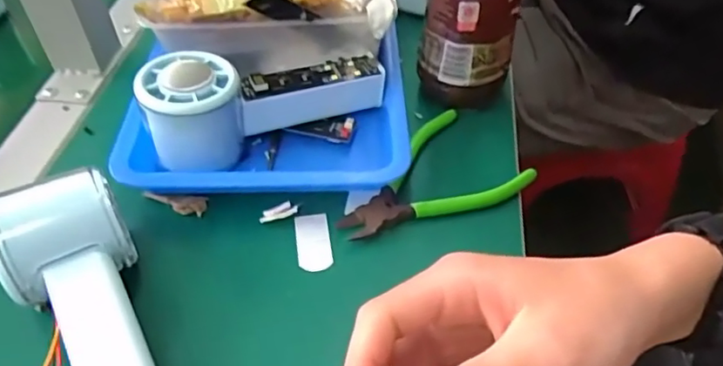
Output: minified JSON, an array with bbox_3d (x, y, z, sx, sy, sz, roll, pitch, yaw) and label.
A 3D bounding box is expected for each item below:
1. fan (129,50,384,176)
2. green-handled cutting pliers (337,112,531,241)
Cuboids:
[{"bbox_3d":[-0.060,-0.055,0.365,0.144,0.064,0.049,-26,52,-21],"label":"fan"},{"bbox_3d":[0.042,0.005,0.356,0.116,0.013,0.076,-35,56,-27],"label":"green-handled cutting pliers"}]

